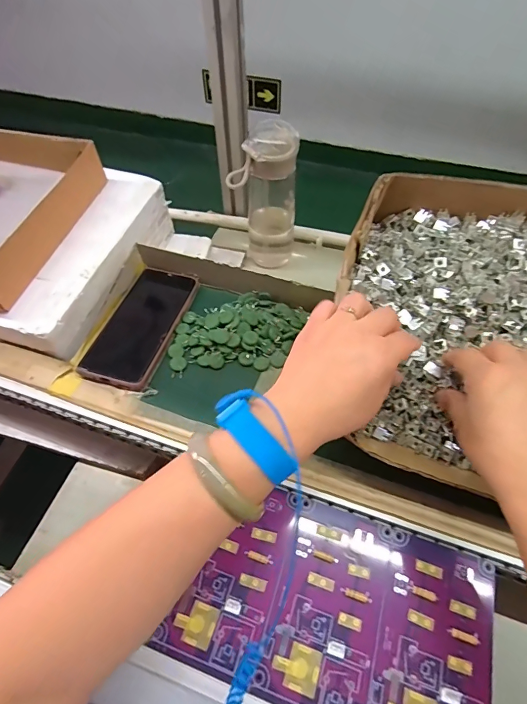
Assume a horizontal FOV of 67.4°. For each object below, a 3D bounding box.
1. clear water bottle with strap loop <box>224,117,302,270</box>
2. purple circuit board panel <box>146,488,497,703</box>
[{"bbox_3d":[-0.002,-0.219,0.586,0.097,0.214,0.060,-16,58,-9],"label":"clear water bottle with strap loop"},{"bbox_3d":[0.060,0.204,0.320,0.233,0.007,0.143,16,59,11],"label":"purple circuit board panel"}]

